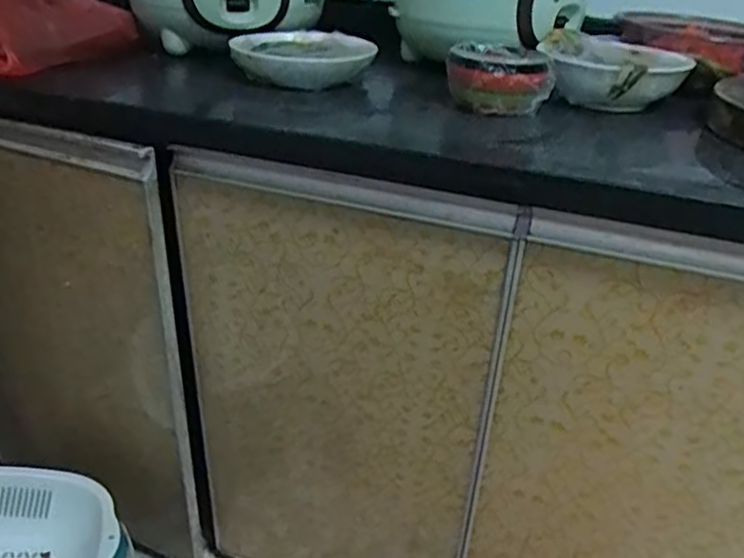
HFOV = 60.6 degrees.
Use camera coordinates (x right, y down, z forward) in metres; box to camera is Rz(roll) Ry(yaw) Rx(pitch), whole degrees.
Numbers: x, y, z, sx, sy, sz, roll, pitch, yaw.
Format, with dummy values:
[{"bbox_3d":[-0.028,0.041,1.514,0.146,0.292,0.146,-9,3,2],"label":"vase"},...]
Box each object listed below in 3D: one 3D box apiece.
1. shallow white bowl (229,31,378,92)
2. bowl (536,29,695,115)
[{"bbox_3d":[-0.086,-0.281,0.805,0.158,0.045,0.158,1,28,-1],"label":"shallow white bowl"},{"bbox_3d":[0.282,-0.242,0.748,0.155,0.070,0.149,6,31,6],"label":"bowl"}]

